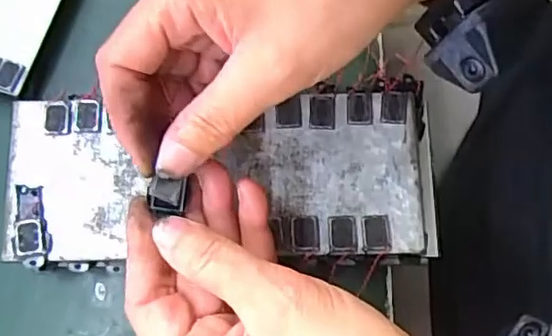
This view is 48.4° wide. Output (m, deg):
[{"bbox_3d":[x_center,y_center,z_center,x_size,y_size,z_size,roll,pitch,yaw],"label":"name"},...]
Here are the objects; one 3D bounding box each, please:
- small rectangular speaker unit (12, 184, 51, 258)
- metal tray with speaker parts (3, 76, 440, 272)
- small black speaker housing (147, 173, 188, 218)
[{"bbox_3d":[-0.118,0.025,0.295,0.016,0.006,0.034,-5,76,0],"label":"small rectangular speaker unit"},{"bbox_3d":[-0.027,0.005,0.305,0.207,0.015,0.089,-5,76,0],"label":"metal tray with speaker parts"},{"bbox_3d":[-0.044,0.011,0.249,0.014,0.013,0.013,3,76,2],"label":"small black speaker housing"}]

